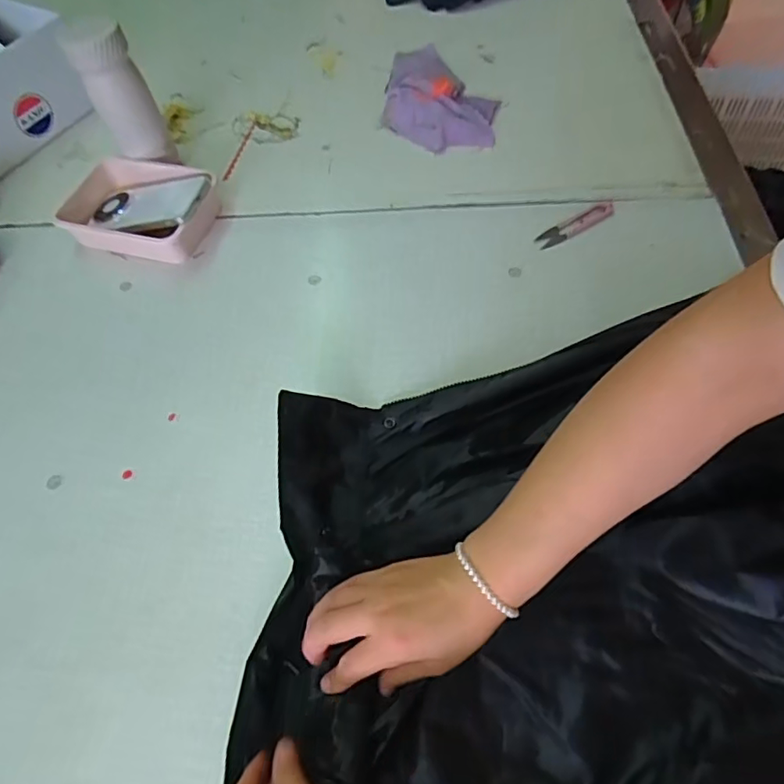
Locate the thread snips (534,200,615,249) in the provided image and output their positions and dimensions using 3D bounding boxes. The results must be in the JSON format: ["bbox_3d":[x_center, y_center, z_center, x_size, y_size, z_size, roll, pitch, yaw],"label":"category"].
[{"bbox_3d":[0.208,-0.188,0.615,0.101,0.007,0.023,-26,61,-11],"label":"thread snips"}]

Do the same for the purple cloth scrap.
[{"bbox_3d":[0.065,-0.403,0.751,0.150,0.041,0.219,1,59,5],"label":"purple cloth scrap"}]

